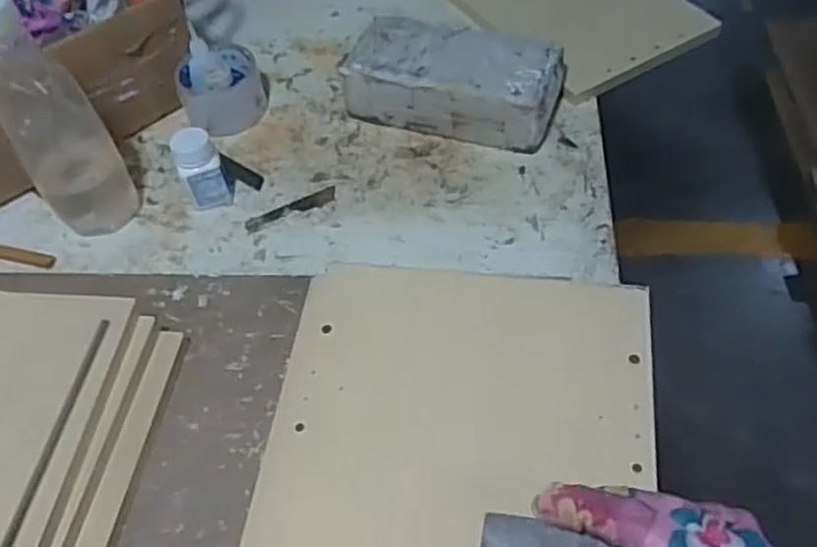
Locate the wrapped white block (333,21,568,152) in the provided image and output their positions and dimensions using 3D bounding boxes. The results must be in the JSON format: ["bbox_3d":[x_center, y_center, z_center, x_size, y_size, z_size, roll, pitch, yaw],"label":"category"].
[{"bbox_3d":[0.044,-0.189,0.717,0.206,0.073,0.103,15,56,15],"label":"wrapped white block"}]

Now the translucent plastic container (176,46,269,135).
[{"bbox_3d":[-0.194,-0.194,0.751,0.087,0.050,0.088,-16,54,-8],"label":"translucent plastic container"}]

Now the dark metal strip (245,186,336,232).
[{"bbox_3d":[-0.111,-0.061,0.676,0.090,0.004,0.019,-22,54,-12],"label":"dark metal strip"}]

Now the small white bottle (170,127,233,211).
[{"bbox_3d":[-0.191,-0.093,0.663,0.036,0.081,0.033,-20,54,-11],"label":"small white bottle"}]

